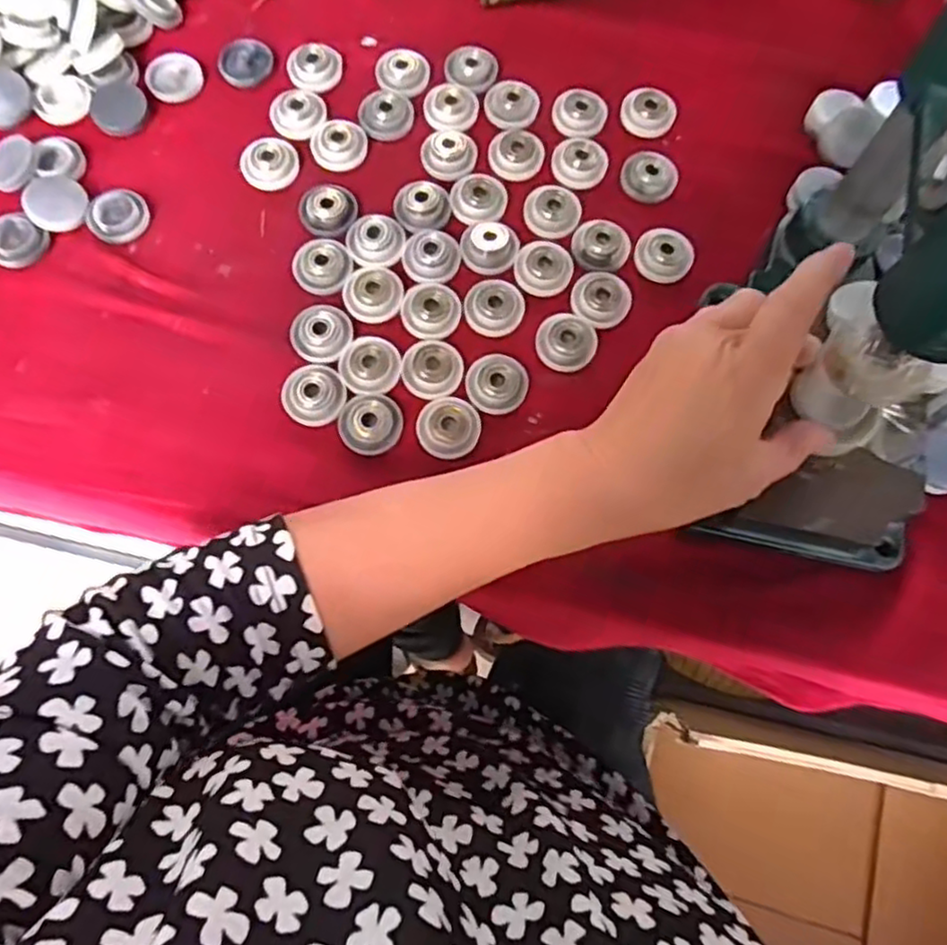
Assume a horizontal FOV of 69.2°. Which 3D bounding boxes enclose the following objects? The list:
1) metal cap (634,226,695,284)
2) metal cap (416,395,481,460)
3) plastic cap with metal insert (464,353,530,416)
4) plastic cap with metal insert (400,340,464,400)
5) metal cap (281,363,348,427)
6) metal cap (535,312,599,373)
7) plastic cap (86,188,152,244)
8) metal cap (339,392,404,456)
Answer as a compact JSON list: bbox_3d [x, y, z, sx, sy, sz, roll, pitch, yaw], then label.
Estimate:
[{"bbox_3d":[0.113,-0.128,0.405,0.033,0.011,0.027,23,74,6],"label":"metal cap"},{"bbox_3d":[-0.014,-0.025,0.368,0.033,0.011,0.031,0,73,-1],"label":"metal cap"},{"bbox_3d":[0.013,-0.049,0.380,0.033,0.010,0.032,0,73,-1],"label":"plastic cap with metal insert"},{"bbox_3d":[-0.023,-0.058,0.376,0.033,0.011,0.028,-6,73,-3],"label":"plastic cap with metal insert"},{"bbox_3d":[-0.087,-0.044,0.371,0.033,0.008,0.036,0,73,-1],"label":"metal cap"},{"bbox_3d":[0.052,-0.074,0.388,0.031,0.007,0.033,0,73,-1],"label":"metal cap"},{"bbox_3d":[-0.211,-0.153,0.406,0.034,0.005,0.035,0,73,-1],"label":"plastic cap"},{"bbox_3d":[-0.055,-0.027,0.368,0.032,0.009,0.032,0,73,-1],"label":"metal cap"}]

